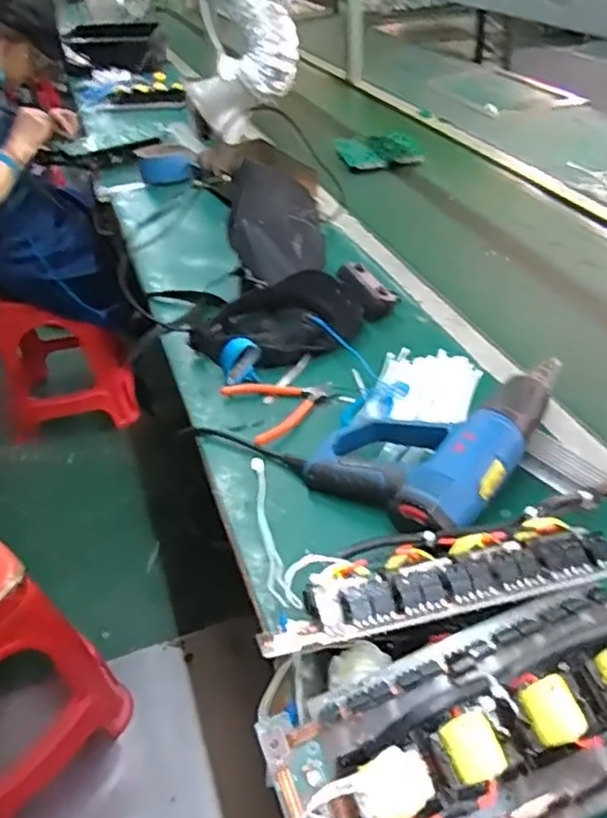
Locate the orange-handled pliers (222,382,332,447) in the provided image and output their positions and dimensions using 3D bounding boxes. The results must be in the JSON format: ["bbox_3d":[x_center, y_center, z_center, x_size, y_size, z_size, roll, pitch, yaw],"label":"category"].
[{"bbox_3d":[-0.022,-0.011,0.879,0.136,0.017,0.128,-19,40,-18],"label":"orange-handled pliers"}]

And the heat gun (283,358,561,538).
[{"bbox_3d":[0.159,0.026,0.747,0.285,0.085,0.211,-29,44,-28],"label":"heat gun"}]

